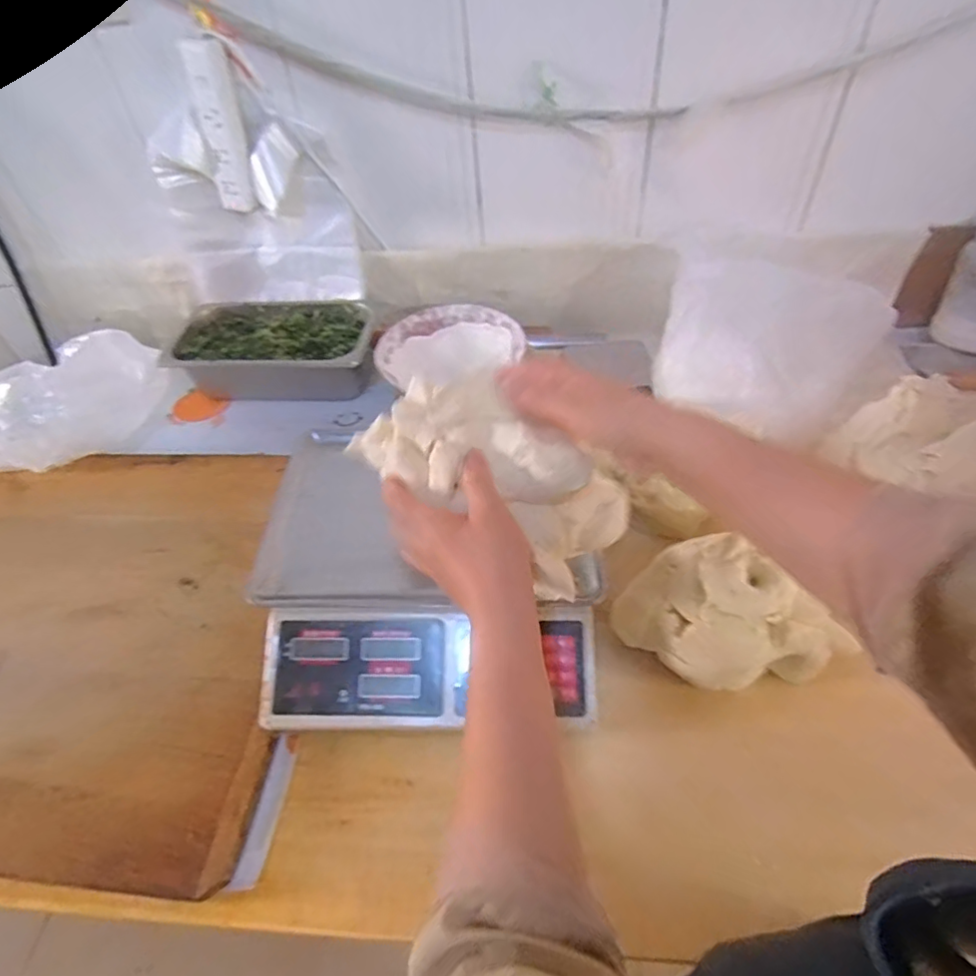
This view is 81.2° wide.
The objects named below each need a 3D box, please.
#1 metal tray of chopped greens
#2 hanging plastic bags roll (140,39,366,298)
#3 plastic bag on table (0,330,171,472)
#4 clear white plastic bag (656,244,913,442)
[{"bbox_3d":[-0.324,-0.215,0.900,0.323,0.075,0.185,0,48,5],"label":"metal tray of chopped greens"},{"bbox_3d":[-0.355,-0.435,0.857,0.273,0.329,0.075,7,49,11],"label":"hanging plastic bags roll"},{"bbox_3d":[-0.586,-0.122,0.790,0.116,0.137,0.262,22,54,23],"label":"plastic bag on table"},{"bbox_3d":[0.368,-0.187,0.725,0.274,0.171,0.213,27,56,26],"label":"clear white plastic bag"}]

